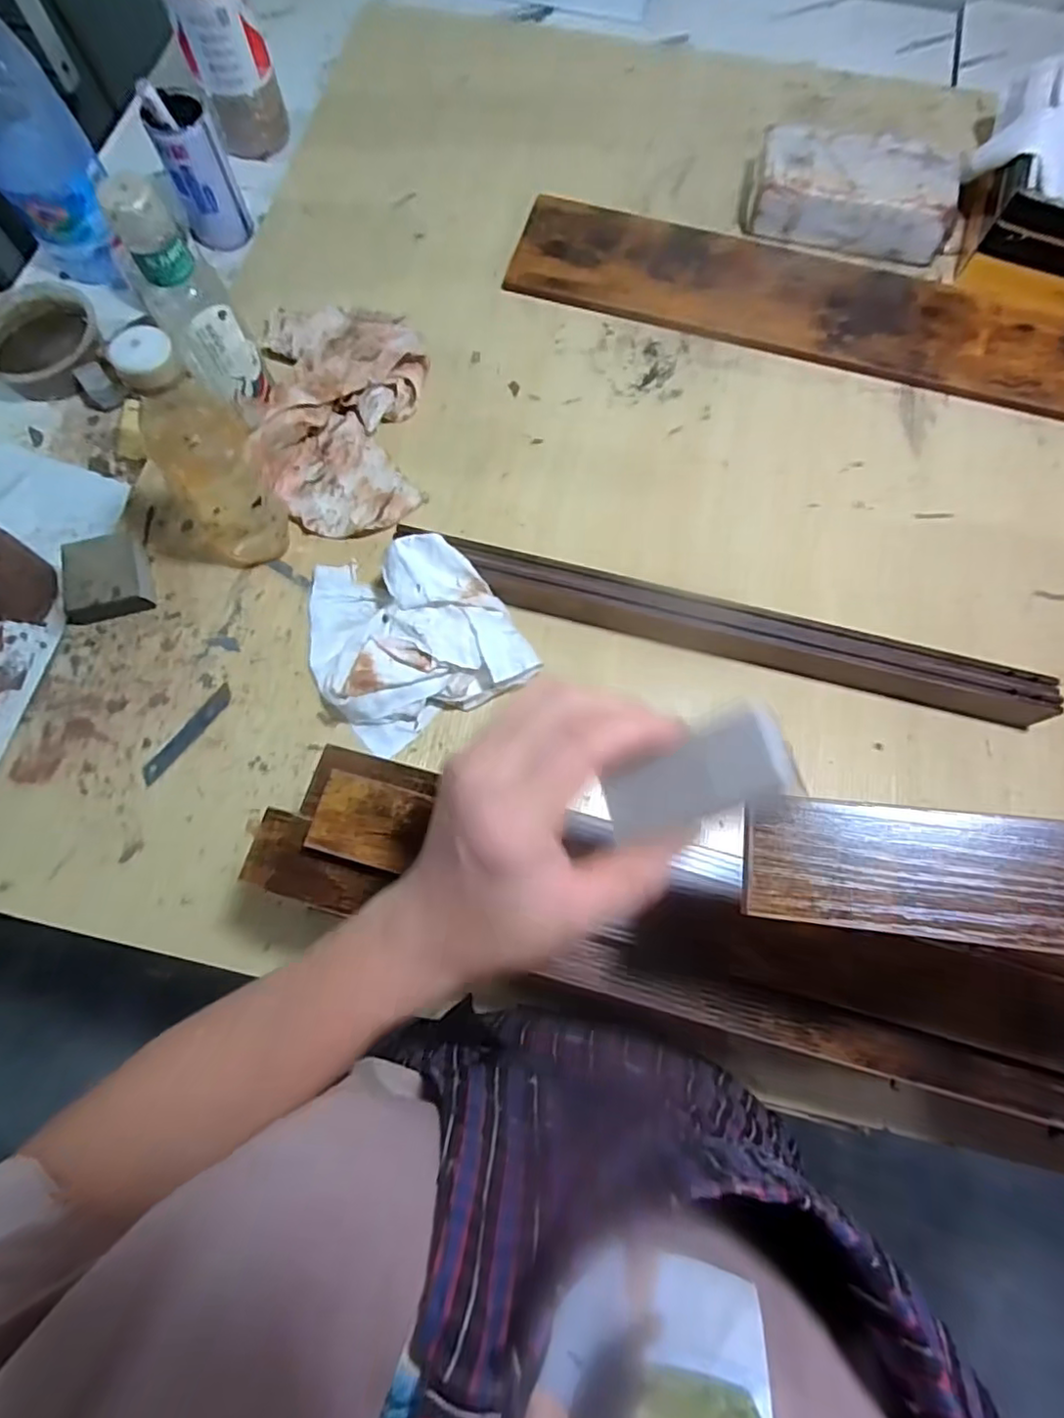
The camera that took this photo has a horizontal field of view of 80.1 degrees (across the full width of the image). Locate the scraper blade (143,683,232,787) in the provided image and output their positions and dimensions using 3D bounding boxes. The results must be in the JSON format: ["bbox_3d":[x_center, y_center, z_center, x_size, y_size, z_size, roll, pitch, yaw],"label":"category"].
[{"bbox_3d":[-0.290,0.021,0.535,0.014,0.004,0.098,38,76,4],"label":"scraper blade"}]

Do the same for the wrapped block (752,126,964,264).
[{"bbox_3d":[0.350,-0.565,0.692,0.216,0.060,0.109,8,73,2],"label":"wrapped block"}]

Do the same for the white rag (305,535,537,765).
[{"bbox_3d":[-0.111,-0.072,0.534,0.167,0.065,0.181,-28,75,-9],"label":"white rag"}]

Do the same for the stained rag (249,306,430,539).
[{"bbox_3d":[-0.179,-0.288,0.611,0.160,0.048,0.250,-7,73,-3],"label":"stained rag"}]

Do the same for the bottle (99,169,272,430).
[{"bbox_3d":[-0.281,-0.333,0.527,0.065,0.178,0.058,-26,75,-8],"label":"bottle"}]

